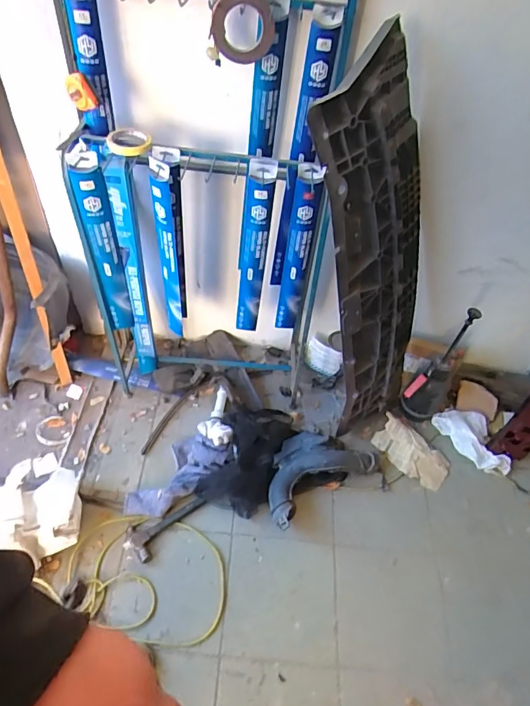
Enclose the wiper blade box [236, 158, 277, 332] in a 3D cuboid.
[{"bbox_3d":[-0.029,-0.251,1.246,0.079,0.530,0.034,2,51,-5],"label":"wiper blade box"}]

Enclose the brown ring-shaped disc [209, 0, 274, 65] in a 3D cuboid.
[{"bbox_3d":[-0.045,-0.653,0.933,0.125,0.116,0.034,-4,52,-10],"label":"brown ring-shaped disc"}]

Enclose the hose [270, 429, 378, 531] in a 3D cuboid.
[{"bbox_3d":[0.155,0.352,1.469,0.396,0.097,0.225,-25,58,-23],"label":"hose"}]

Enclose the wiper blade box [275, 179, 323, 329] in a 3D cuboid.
[{"bbox_3d":[0.085,-0.245,1.273,0.069,0.490,0.027,15,51,6],"label":"wiper blade box"}]

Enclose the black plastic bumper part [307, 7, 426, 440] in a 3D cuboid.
[{"bbox_3d":[0.323,-0.205,1.271,0.392,1.081,0.067,-35,46,-22],"label":"black plastic bumper part"}]

